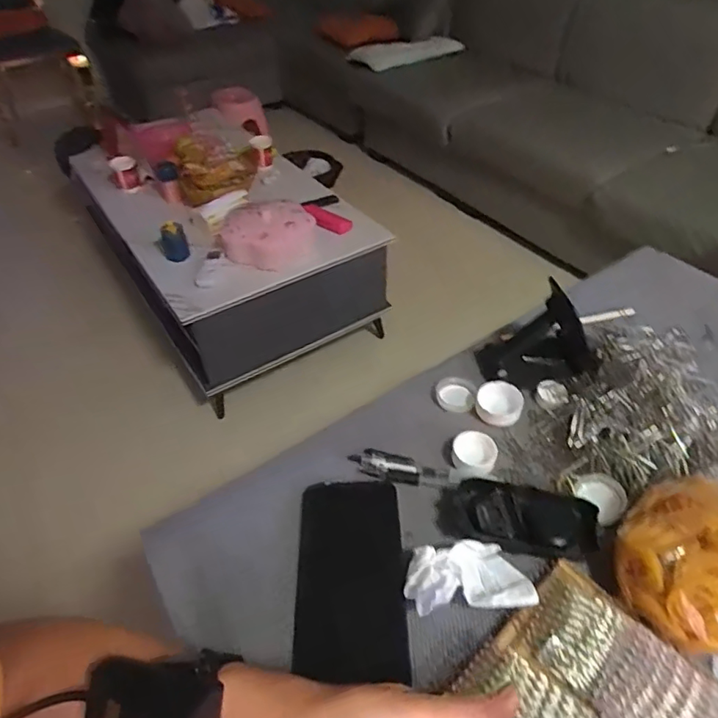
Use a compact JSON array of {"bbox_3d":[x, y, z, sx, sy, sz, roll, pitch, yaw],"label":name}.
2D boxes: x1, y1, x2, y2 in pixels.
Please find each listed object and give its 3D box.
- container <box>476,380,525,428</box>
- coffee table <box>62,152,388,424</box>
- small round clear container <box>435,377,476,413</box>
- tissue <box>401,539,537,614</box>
[{"bbox_3d":[0.140,0.044,0.536,0.045,0.020,0.043,-1,45,1],"label":"container"},{"bbox_3d":[-0.393,-0.354,1.691,0.634,0.390,0.919,-25,49,-21],"label":"coffee table"},{"bbox_3d":[0.099,0.037,0.557,0.041,0.012,0.040,-1,45,1],"label":"small round clear container"},{"bbox_3d":[0.080,0.160,0.400,0.089,0.029,0.048,-5,45,-2],"label":"tissue"}]

